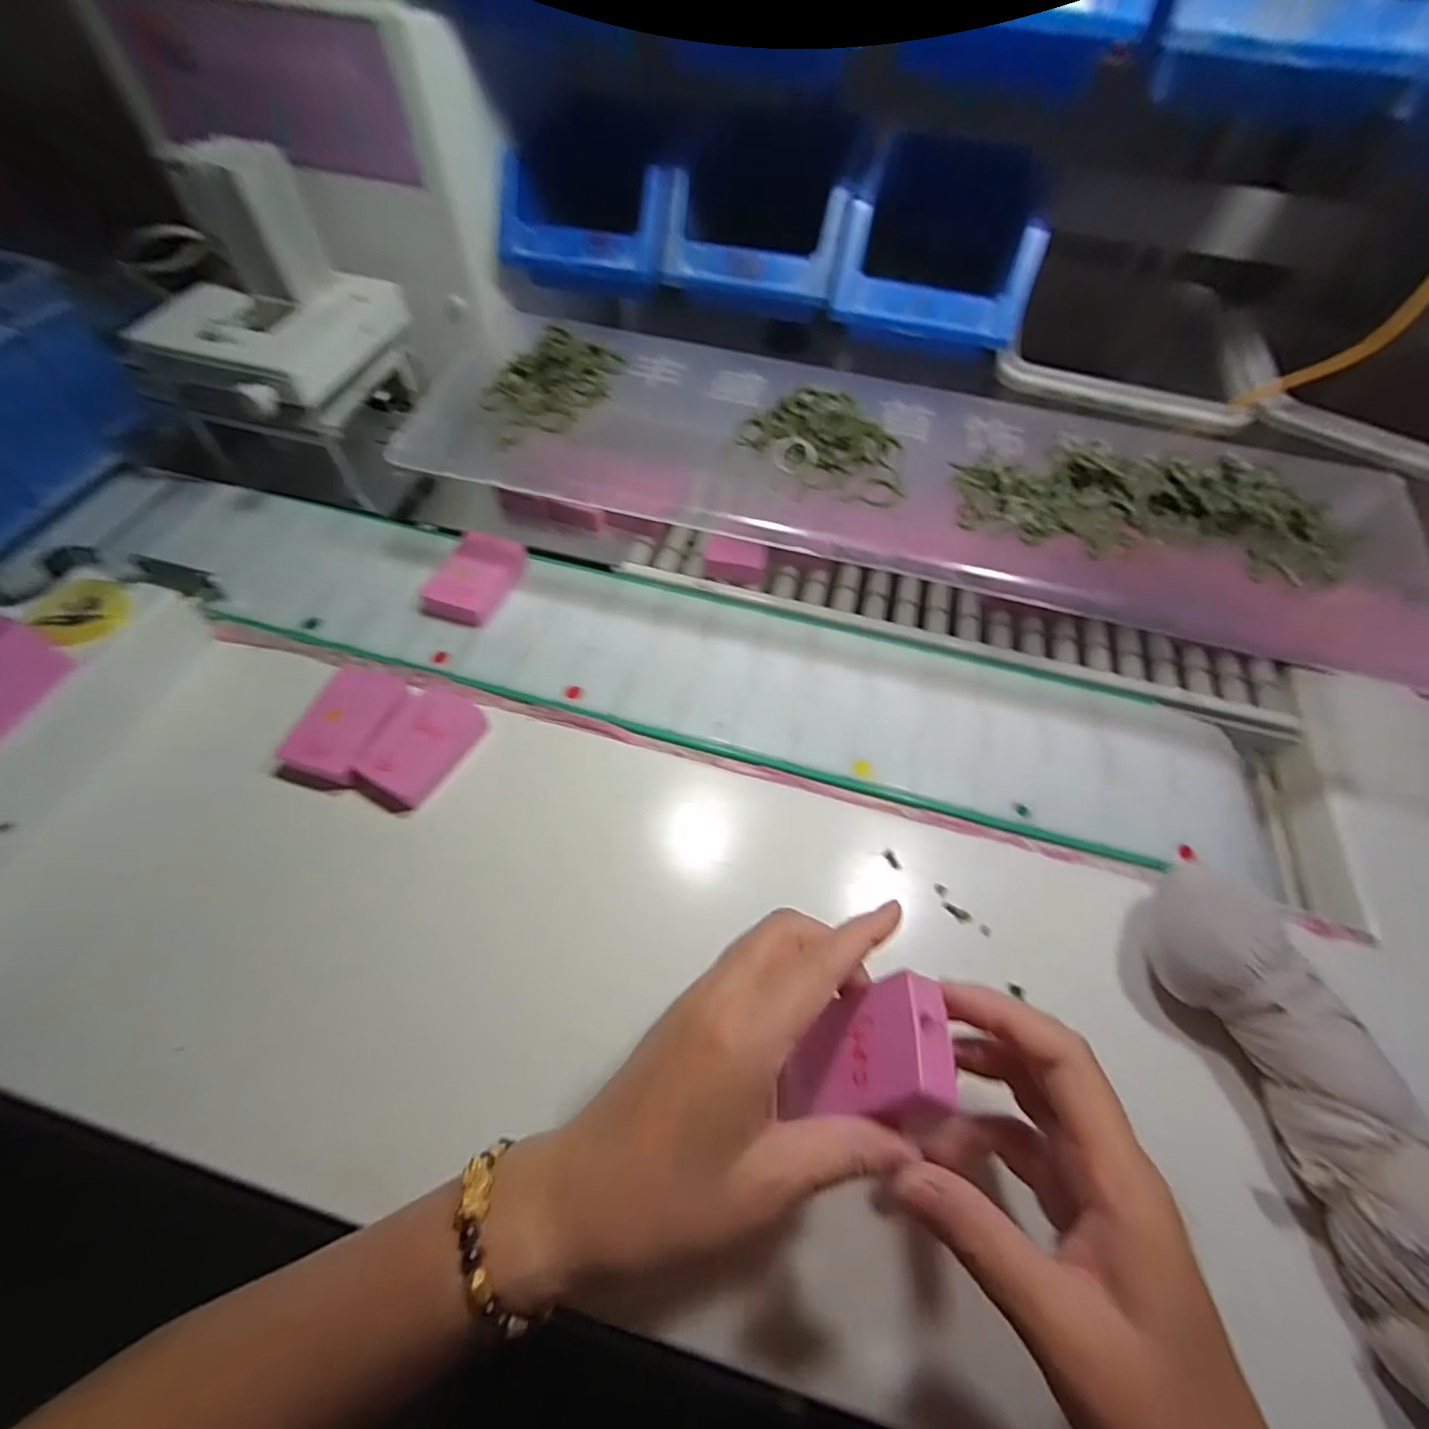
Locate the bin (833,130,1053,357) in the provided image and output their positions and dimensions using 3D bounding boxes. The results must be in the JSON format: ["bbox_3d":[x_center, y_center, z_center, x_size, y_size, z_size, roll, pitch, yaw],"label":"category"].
[{"bbox_3d":[0.159,-0.333,0.430,0.123,0.069,0.154,15,59,6],"label":"bin"}]

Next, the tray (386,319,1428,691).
[{"bbox_3d":[0.118,-0.152,0.377,0.607,0.056,0.176,14,57,6],"label":"tray"}]

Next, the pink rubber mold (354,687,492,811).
[{"bbox_3d":[-0.179,0.018,0.364,0.051,0.017,0.076,25,60,12],"label":"pink rubber mold"}]

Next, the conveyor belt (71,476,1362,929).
[{"bbox_3d":[-0.041,-0.049,0.420,0.875,0.037,0.149,15,57,7],"label":"conveyor belt"}]

